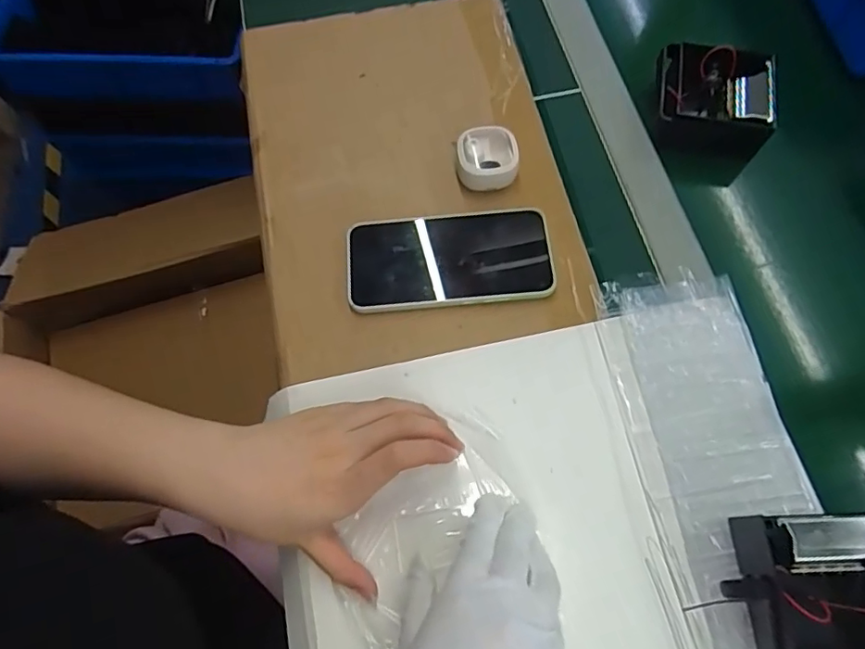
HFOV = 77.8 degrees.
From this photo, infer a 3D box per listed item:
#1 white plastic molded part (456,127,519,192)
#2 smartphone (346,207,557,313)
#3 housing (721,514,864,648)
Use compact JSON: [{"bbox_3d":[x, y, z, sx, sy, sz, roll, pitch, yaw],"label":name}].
[{"bbox_3d":[0.044,-0.134,0.437,0.048,0.025,0.045,-2,68,0],"label":"white plastic molded part"},{"bbox_3d":[0.013,-0.050,0.416,0.154,0.010,0.076,-5,68,-1],"label":"smartphone"},{"bbox_3d":[0.227,0.156,0.304,0.099,0.038,0.089,-2,68,0],"label":"housing"}]

